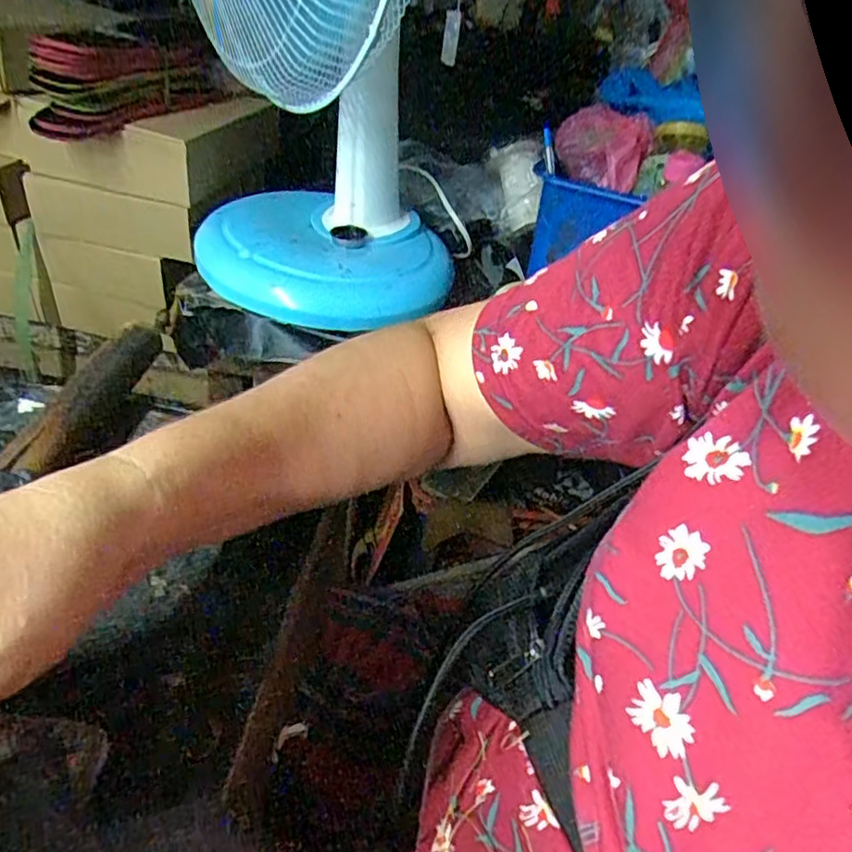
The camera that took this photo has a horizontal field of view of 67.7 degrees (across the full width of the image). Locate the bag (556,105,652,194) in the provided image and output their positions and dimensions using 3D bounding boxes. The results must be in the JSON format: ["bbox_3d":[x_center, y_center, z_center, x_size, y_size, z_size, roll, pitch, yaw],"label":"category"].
[{"bbox_3d":[0.191,-0.303,0.691,0.095,0.065,0.132,16,37,6],"label":"bag"}]

